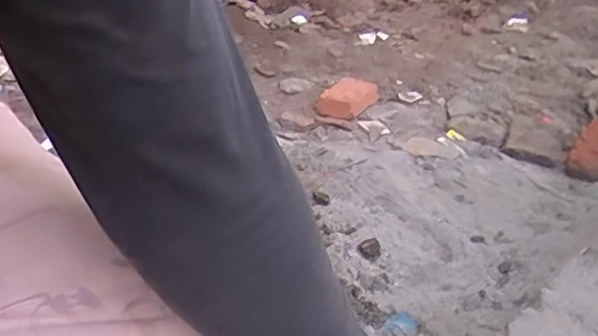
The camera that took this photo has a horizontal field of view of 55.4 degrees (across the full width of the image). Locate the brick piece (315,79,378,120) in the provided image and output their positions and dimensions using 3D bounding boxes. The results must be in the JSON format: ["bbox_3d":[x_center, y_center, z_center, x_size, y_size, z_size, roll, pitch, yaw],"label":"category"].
[{"bbox_3d":[0.108,-0.165,1.284,0.112,0.044,0.214,22,35,21],"label":"brick piece"}]

